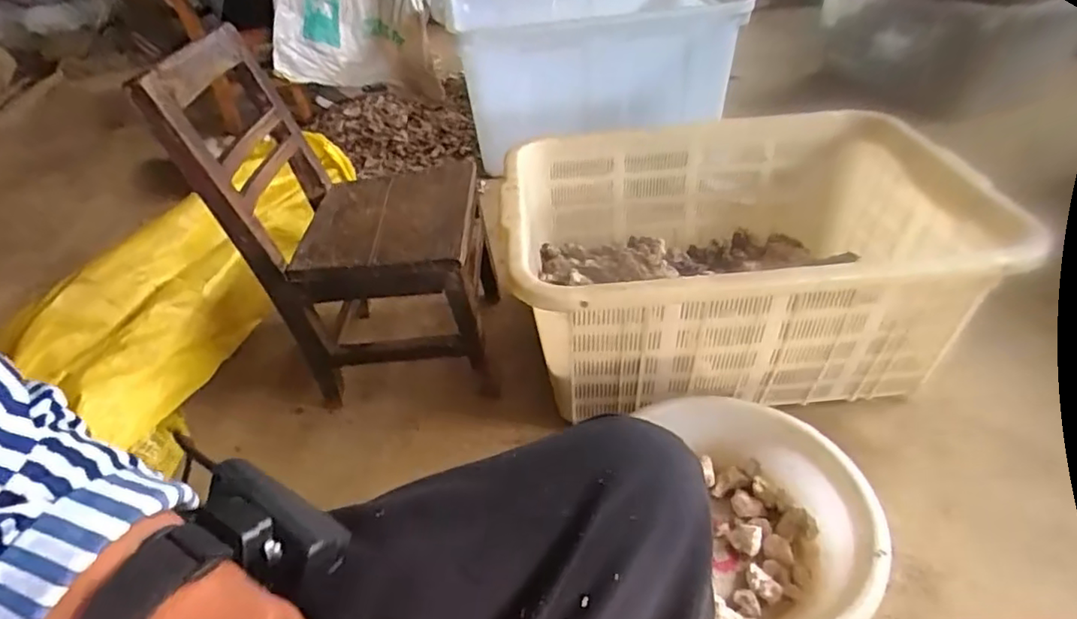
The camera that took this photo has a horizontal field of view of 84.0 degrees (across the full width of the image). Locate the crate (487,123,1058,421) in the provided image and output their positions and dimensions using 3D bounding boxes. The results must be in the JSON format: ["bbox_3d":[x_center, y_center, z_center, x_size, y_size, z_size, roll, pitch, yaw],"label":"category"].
[{"bbox_3d":[0.284,-0.076,0.911,0.639,0.264,0.440,-6,39,0],"label":"crate"}]

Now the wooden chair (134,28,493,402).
[{"bbox_3d":[-0.256,-0.144,0.865,0.322,0.440,0.278,-4,39,2],"label":"wooden chair"}]

